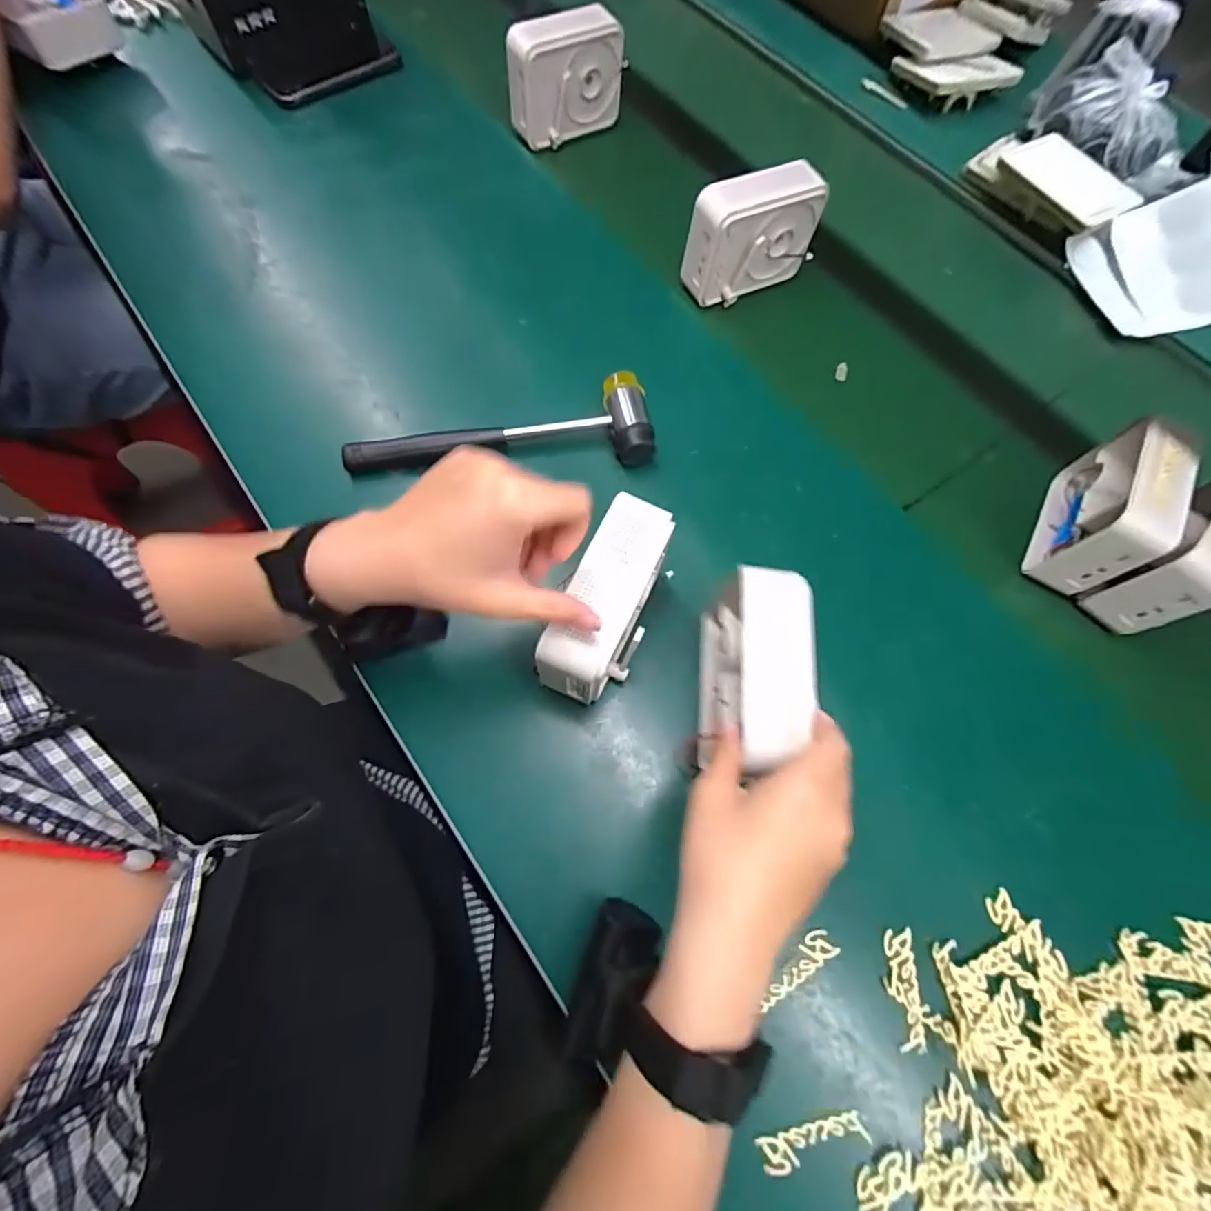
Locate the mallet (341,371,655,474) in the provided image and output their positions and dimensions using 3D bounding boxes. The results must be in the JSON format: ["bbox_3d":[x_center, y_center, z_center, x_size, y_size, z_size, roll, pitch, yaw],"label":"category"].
[{"bbox_3d":[-0.090,-0.148,0.472,0.256,0.036,0.070,-3,69,-5],"label":"mallet"}]

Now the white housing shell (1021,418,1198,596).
[{"bbox_3d":[0.403,-0.075,0.435,0.048,0.097,0.119,31,71,8],"label":"white housing shell"}]

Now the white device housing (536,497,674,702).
[{"bbox_3d":[0.004,-0.001,0.366,0.043,0.084,0.124,23,73,10],"label":"white device housing"}]

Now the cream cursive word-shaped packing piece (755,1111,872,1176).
[{"bbox_3d":[0.119,0.307,0.310,0.063,0.004,0.016,-11,54,-6],"label":"cream cursive word-shaped packing piece"}]

